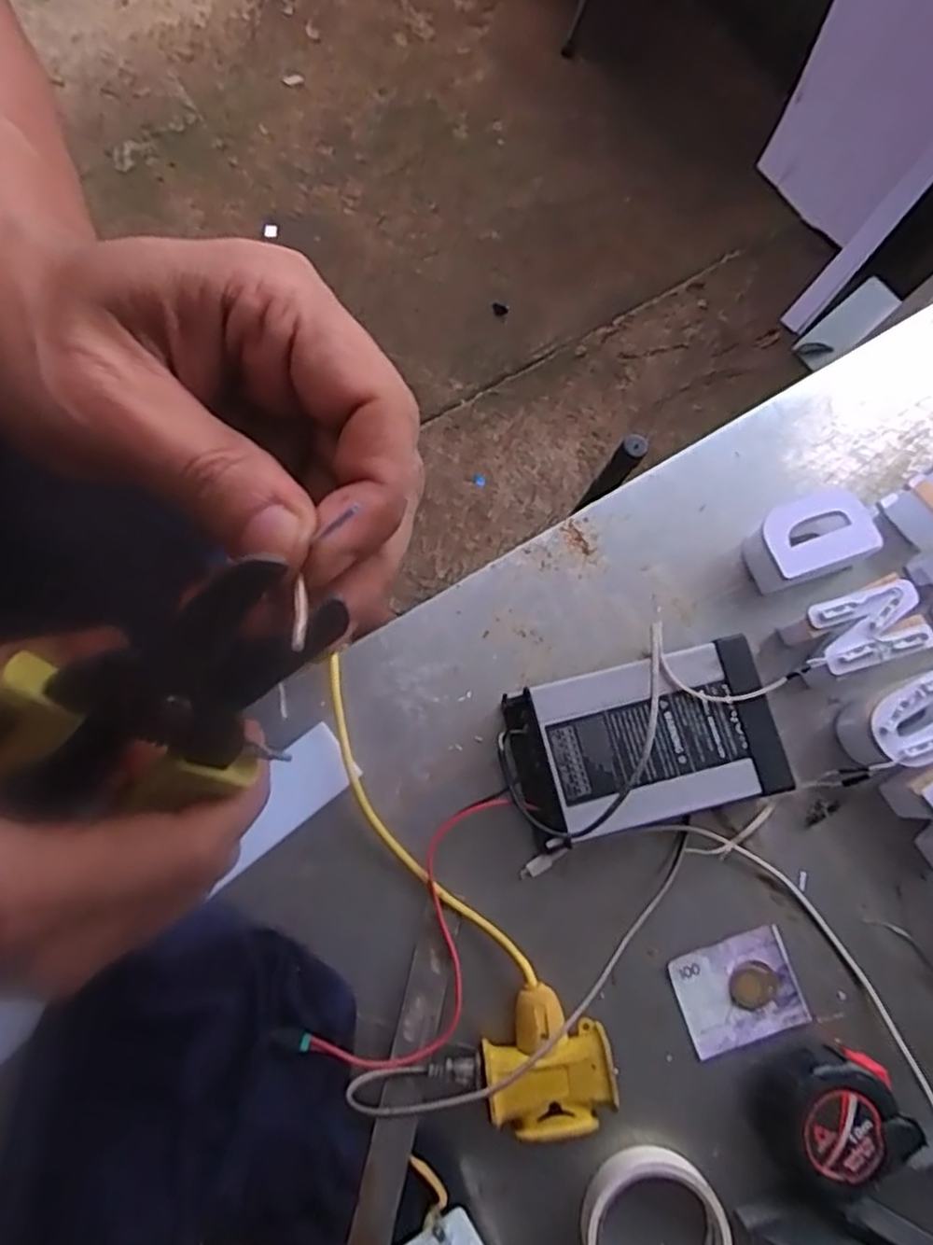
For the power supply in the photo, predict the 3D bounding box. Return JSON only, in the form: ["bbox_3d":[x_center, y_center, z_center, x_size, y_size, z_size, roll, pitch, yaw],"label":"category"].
[{"bbox_3d":[0.124,0.087,0.529,0.189,0.049,0.113,-14,77,-3],"label":"power supply"}]

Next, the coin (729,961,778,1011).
[{"bbox_3d":[0.202,0.256,0.518,0.029,0.004,0.033,38,80,9],"label":"coin"}]

